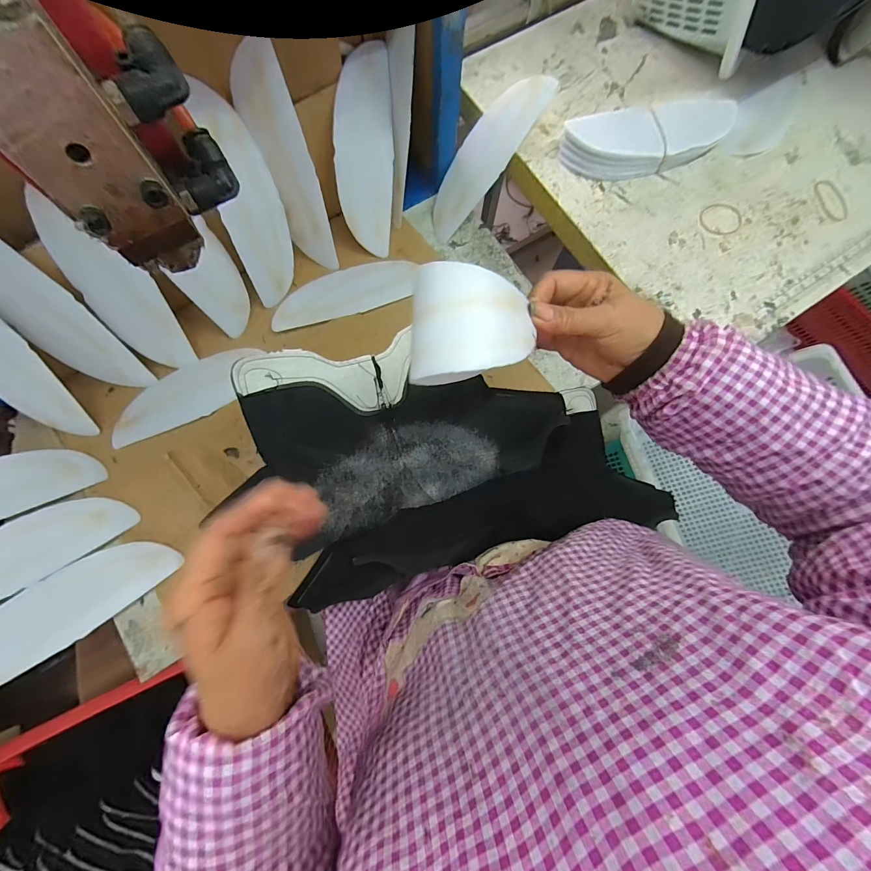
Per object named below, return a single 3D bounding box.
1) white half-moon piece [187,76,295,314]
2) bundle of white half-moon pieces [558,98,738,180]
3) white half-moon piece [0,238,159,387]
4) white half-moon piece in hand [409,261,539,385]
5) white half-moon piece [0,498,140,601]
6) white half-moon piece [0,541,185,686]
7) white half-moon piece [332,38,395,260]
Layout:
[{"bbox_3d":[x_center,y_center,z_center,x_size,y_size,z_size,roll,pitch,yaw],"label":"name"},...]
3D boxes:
[{"bbox_3d":[-0.211,-0.263,0.426,0.067,0.208,0.012,-31,44,-27],"label":"white half-moon piece"},{"bbox_3d":[0.276,-0.375,0.468,0.229,0.032,0.073,-11,78,-4],"label":"bundle of white half-moon pieces"},{"bbox_3d":[-0.415,-0.129,0.391,0.063,0.212,0.016,-36,44,-8],"label":"white half-moon piece"},{"bbox_3d":[0.025,-0.072,0.251,0.079,0.029,0.074,4,99,-1],"label":"white half-moon piece in hand"},{"bbox_3d":[-0.456,0.131,0.395,0.226,0.012,0.075,-31,80,-27],"label":"white half-moon piece"},{"bbox_3d":[-0.399,0.184,0.390,0.212,0.011,0.075,-36,81,-28],"label":"white half-moon piece"},{"bbox_3d":[-0.089,-0.348,0.461,0.072,0.006,0.212,-6,114,-18],"label":"white half-moon piece"}]

